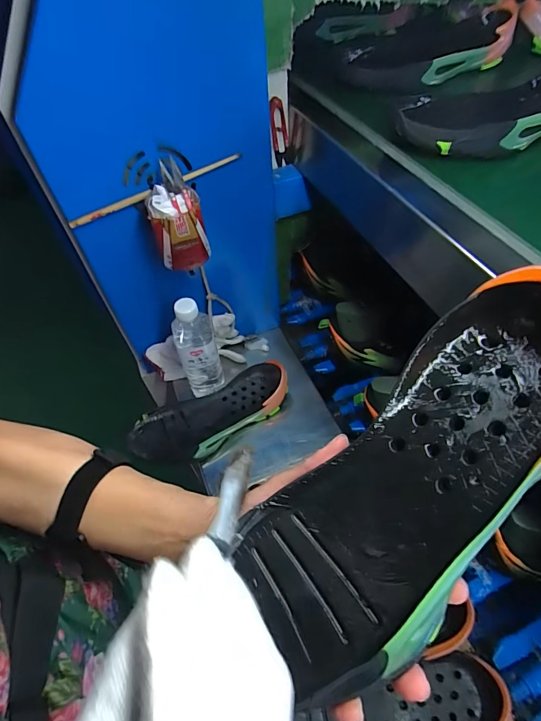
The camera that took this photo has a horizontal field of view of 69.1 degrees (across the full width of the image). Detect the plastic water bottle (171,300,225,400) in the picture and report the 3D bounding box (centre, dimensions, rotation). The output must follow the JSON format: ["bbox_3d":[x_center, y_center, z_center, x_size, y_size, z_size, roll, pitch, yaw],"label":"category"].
[{"bbox_3d":[-0.116,-0.012,0.624,0.062,0.193,0.054,-17,54,-10],"label":"plastic water bottle"}]

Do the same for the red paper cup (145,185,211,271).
[{"bbox_3d":[-0.118,-0.171,0.508,0.064,0.092,0.056,-11,53,-6],"label":"red paper cup"}]

